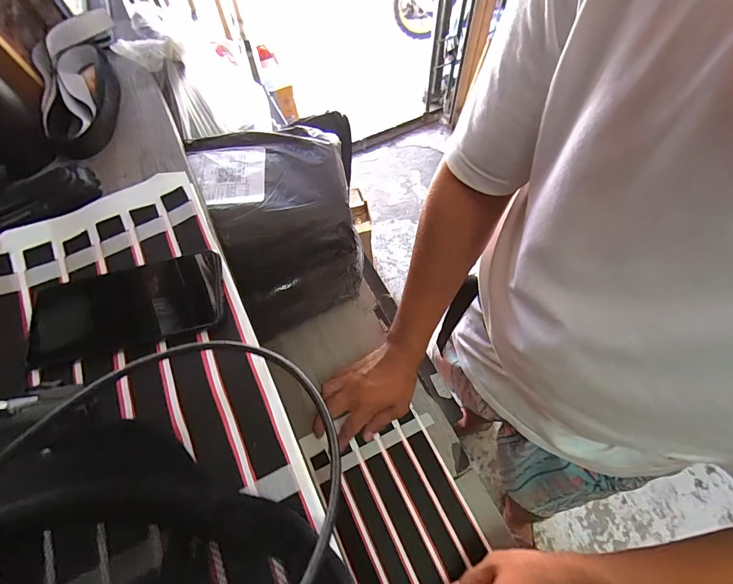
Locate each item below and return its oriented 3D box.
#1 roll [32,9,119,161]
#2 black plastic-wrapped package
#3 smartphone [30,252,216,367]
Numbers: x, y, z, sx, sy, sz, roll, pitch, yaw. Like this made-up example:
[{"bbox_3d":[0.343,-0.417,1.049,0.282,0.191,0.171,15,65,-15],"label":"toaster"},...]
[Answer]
[{"bbox_3d":[-0.367,-0.274,0.459,0.083,0.040,0.242,-14,64,-4],"label":"roll"},{"bbox_3d":[-0.115,-0.098,0.543,0.191,0.230,0.214,-13,64,-4],"label":"black plastic-wrapped package"},{"bbox_3d":[-0.215,0.012,0.322,0.171,0.013,0.078,-12,64,-4],"label":"smartphone"}]

